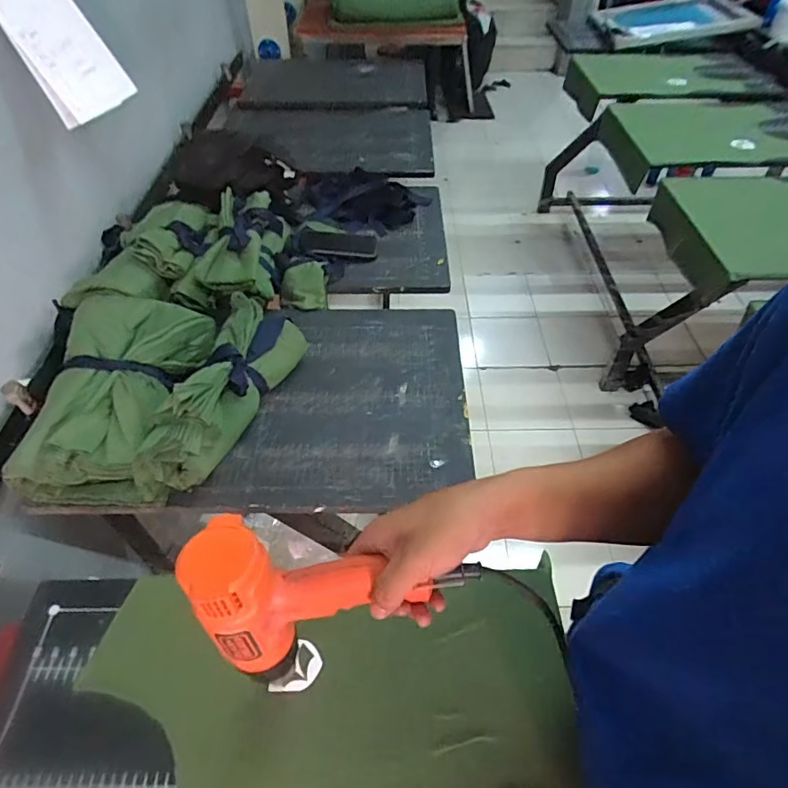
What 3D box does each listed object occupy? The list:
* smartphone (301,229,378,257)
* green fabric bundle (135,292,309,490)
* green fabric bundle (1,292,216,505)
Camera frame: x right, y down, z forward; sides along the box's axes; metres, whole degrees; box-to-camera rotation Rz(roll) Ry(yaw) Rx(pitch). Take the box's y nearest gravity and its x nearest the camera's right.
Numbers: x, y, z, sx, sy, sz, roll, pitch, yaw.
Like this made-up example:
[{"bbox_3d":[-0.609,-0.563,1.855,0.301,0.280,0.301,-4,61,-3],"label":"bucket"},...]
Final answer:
[{"bbox_3d":[-0.109,-0.307,1.045,0.153,0.006,0.073,3,54,-15],"label":"smartphone"},{"bbox_3d":[-0.242,-0.012,0.726,0.126,0.108,0.323,12,50,8],"label":"green fabric bundle"},{"bbox_3d":[-0.383,-0.008,0.720,0.191,0.079,0.313,1,49,0],"label":"green fabric bundle"}]

